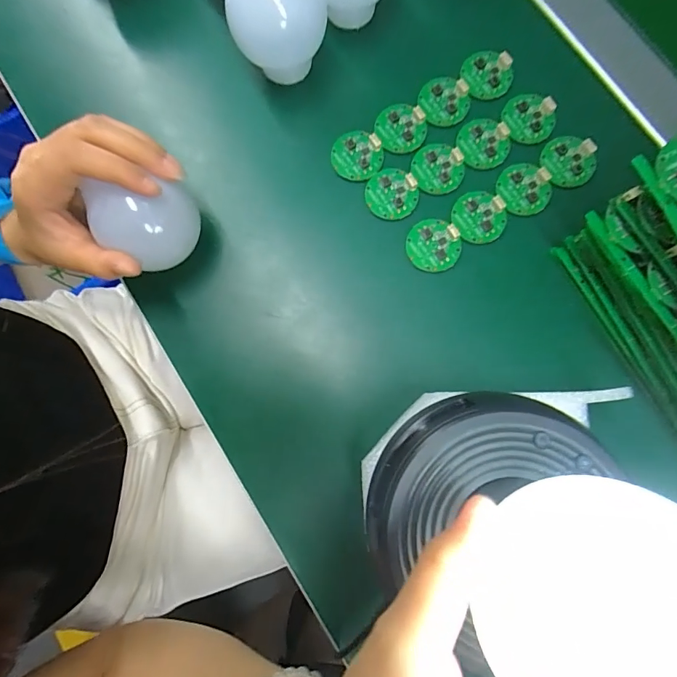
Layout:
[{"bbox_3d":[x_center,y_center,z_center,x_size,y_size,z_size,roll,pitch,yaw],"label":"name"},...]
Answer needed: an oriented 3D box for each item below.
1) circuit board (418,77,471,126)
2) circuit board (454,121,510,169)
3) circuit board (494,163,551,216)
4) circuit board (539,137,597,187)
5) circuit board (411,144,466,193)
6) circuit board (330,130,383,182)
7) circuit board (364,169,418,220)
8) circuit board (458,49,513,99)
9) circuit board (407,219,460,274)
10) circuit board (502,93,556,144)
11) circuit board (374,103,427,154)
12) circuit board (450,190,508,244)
[{"bbox_3d":[0.074,-0.162,0.280,0.035,0.006,0.032,-25,82,-2],"label":"circuit board"},{"bbox_3d":[0.098,-0.131,0.274,0.033,0.006,0.032,-23,82,-1],"label":"circuit board"},{"bbox_3d":[0.123,-0.099,0.270,0.033,0.005,0.033,-28,82,-2],"label":"circuit board"},{"bbox_3d":[0.152,-0.118,0.271,0.032,0.008,0.033,-7,82,1],"label":"circuit board"},{"bbox_3d":[0.067,-0.115,0.274,0.033,0.005,0.034,-9,82,1],"label":"circuit board"},{"bbox_3d":[0.013,-0.124,0.277,0.034,0.004,0.033,10,82,3],"label":"circuit board"},{"bbox_3d":[0.036,-0.097,0.274,0.034,0.008,0.033,10,82,3],"label":"circuit board"},{"bbox_3d":[0.103,-0.181,0.281,0.035,0.009,0.029,-8,82,1],"label":"circuit board"},{"bbox_3d":[0.062,-0.061,0.269,0.034,0.007,0.033,3,82,2],"label":"circuit board"},{"bbox_3d":[0.128,-0.149,0.275,0.034,0.009,0.033,32,84,6],"label":"circuit board"},{"bbox_3d":[0.042,-0.143,0.278,0.033,0.006,0.031,24,83,5],"label":"circuit board"},{"bbox_3d":[0.092,-0.081,0.268,0.033,0.006,0.034,-26,82,-2],"label":"circuit board"}]

